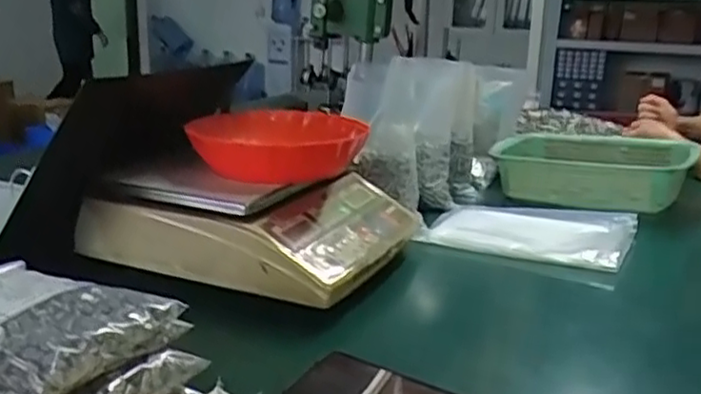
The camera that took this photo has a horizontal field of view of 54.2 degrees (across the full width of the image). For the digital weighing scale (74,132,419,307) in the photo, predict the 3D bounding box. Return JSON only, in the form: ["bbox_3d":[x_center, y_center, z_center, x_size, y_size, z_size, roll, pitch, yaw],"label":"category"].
[{"bbox_3d":[-0.111,0.019,0.829,0.329,0.099,0.279,9,17,21],"label":"digital weighing scale"}]

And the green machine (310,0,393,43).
[{"bbox_3d":[0.001,-0.423,1.548,0.182,0.131,0.142,2,16,0],"label":"green machine"}]

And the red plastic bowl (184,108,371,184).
[{"bbox_3d":[-0.081,-0.062,0.813,0.186,0.060,0.170,2,16,-2],"label":"red plastic bowl"}]

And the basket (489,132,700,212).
[{"bbox_3d":[0.393,-0.043,1.099,0.267,0.091,0.209,12,19,31],"label":"basket"}]

